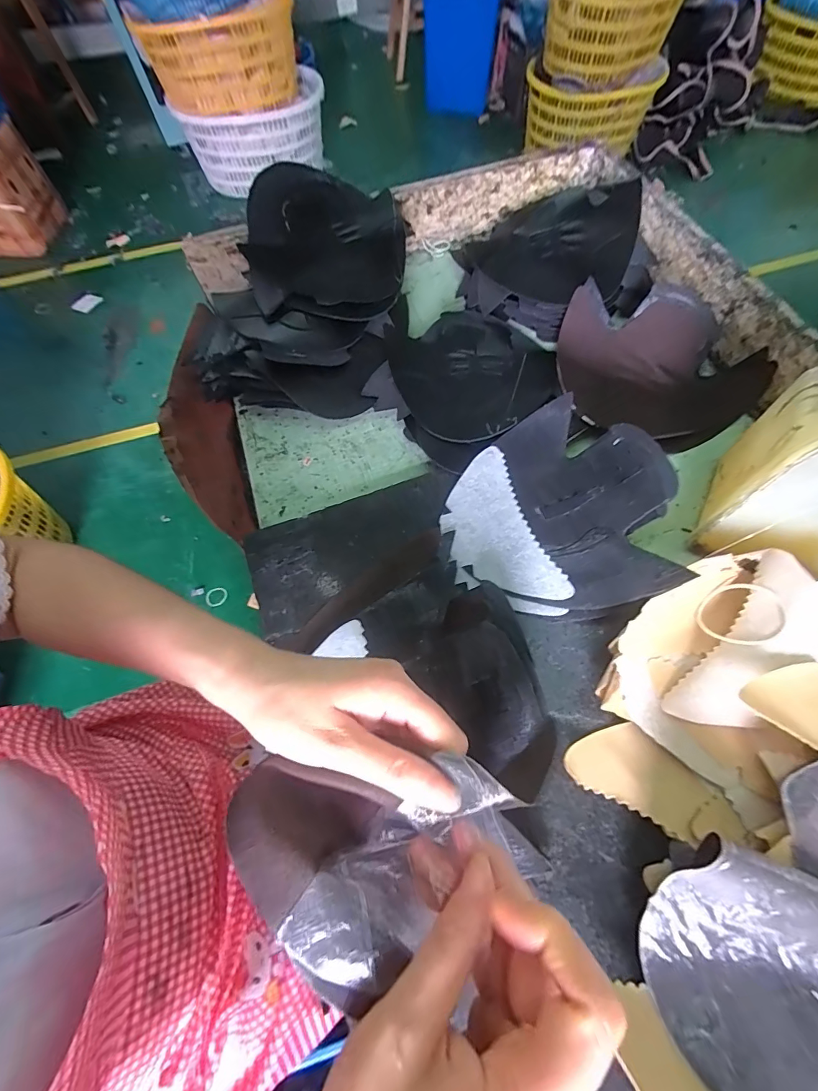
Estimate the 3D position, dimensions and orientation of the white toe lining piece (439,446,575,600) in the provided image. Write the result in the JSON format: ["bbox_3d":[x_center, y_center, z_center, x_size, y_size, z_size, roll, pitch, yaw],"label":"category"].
[{"bbox_3d":[0.070,-0.012,0.364,0.077,0.009,0.143,-19,66,-7],"label":"white toe lining piece"}]

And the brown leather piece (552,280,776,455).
[{"bbox_3d":[0.257,-0.176,0.436,0.202,0.059,0.161,12,66,7],"label":"brown leather piece"}]

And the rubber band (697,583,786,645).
[{"bbox_3d":[0.241,0.050,0.306,0.051,0.007,0.048,-24,40,22],"label":"rubber band"}]

